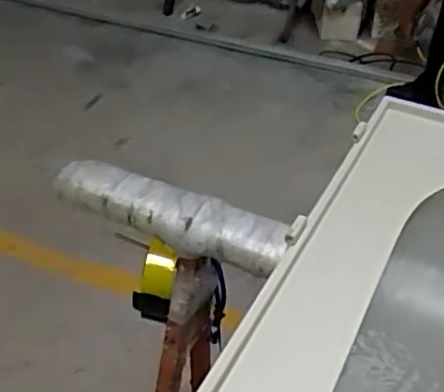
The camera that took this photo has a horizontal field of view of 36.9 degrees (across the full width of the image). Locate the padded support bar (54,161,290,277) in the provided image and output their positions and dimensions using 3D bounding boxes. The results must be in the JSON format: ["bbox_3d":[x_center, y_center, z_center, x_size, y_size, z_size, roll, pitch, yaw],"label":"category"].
[{"bbox_3d":[-0.074,0.025,0.967,0.366,0.056,0.084,20,37,20],"label":"padded support bar"}]

